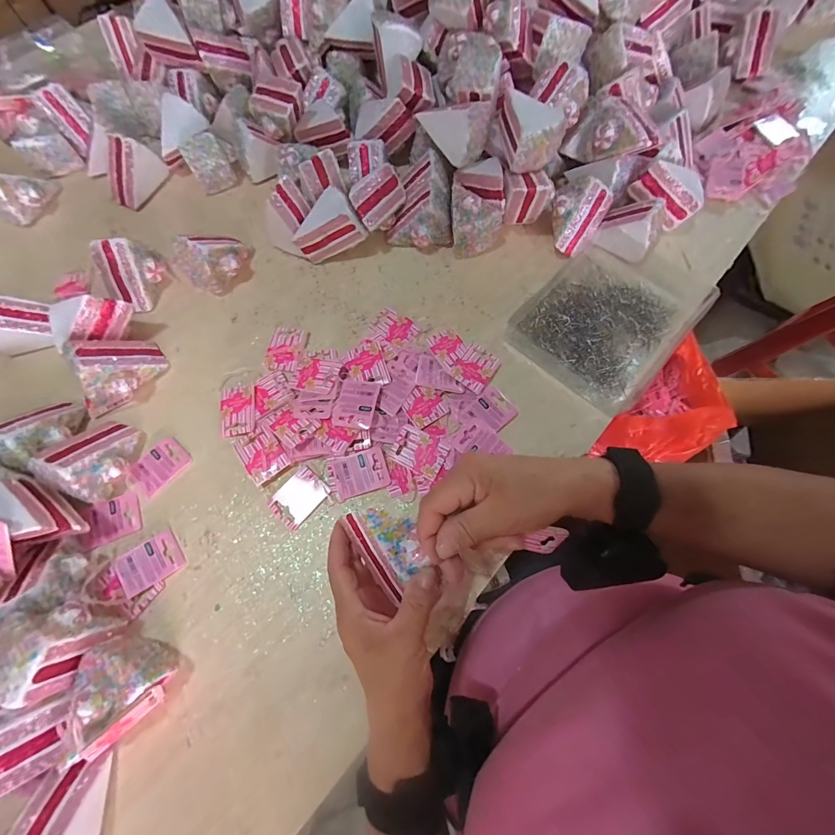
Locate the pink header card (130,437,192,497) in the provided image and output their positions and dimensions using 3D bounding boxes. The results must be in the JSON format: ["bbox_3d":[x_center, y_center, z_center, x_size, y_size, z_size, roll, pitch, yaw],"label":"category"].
[{"bbox_3d":[-0.299,0.054,0.423,0.044,0.009,0.057,40,76,13],"label":"pink header card"}]

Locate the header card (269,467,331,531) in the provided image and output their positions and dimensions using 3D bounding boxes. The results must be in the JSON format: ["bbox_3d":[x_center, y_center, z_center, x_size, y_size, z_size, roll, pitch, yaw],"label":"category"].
[{"bbox_3d":[-0.132,0.090,0.410,0.043,0.006,0.059,40,76,13],"label":"header card"}]

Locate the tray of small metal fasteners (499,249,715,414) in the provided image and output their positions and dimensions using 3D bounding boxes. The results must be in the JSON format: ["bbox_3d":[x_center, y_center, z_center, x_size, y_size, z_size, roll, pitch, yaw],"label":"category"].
[{"bbox_3d":[0.253,-0.136,0.478,0.172,0.025,0.242,42,76,13],"label":"tray of small metal fasteners"}]

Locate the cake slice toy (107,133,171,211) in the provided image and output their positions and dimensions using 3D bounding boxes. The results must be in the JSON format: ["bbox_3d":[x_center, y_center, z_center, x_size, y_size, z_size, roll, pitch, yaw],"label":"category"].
[{"bbox_3d":[-0.421,-0.363,0.531,0.054,0.051,0.081,18,72,6],"label":"cake slice toy"}]

